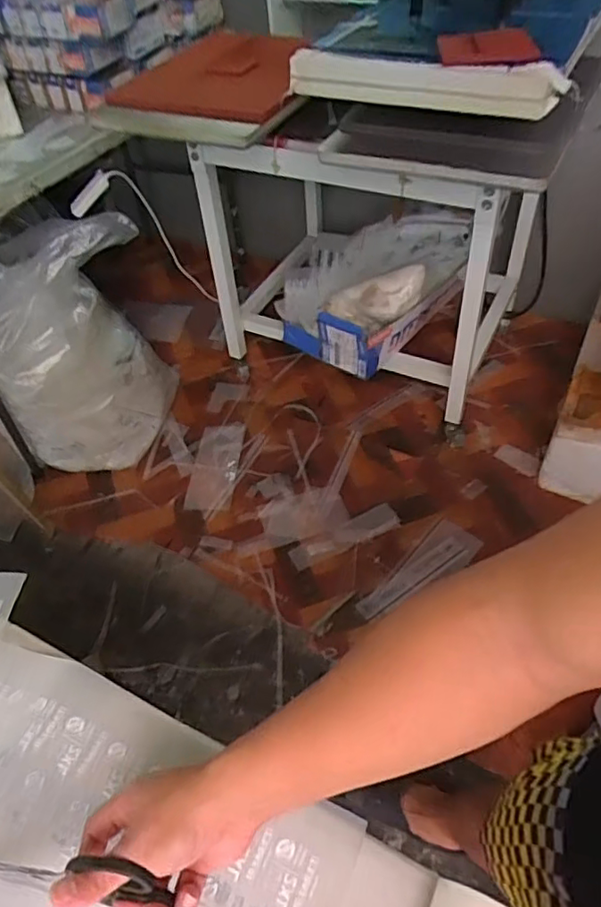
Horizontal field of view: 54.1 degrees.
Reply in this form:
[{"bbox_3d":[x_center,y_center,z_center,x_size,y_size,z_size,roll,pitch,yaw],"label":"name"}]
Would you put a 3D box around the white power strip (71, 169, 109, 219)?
[{"bbox_3d":[-0.541,-0.654,1.499,0.150,0.042,0.036,-27,40,36],"label":"white power strip"}]

